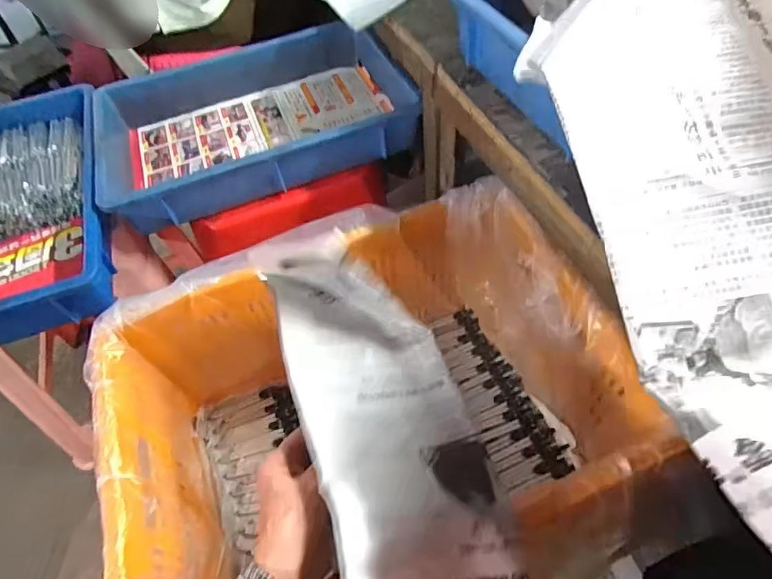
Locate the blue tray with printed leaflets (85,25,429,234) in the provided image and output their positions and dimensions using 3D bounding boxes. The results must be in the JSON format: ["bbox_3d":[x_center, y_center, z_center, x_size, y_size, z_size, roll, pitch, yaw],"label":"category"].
[{"bbox_3d":[-0.198,-0.251,0.728,0.423,0.073,0.291,-19,55,-10],"label":"blue tray with printed leaflets"}]

